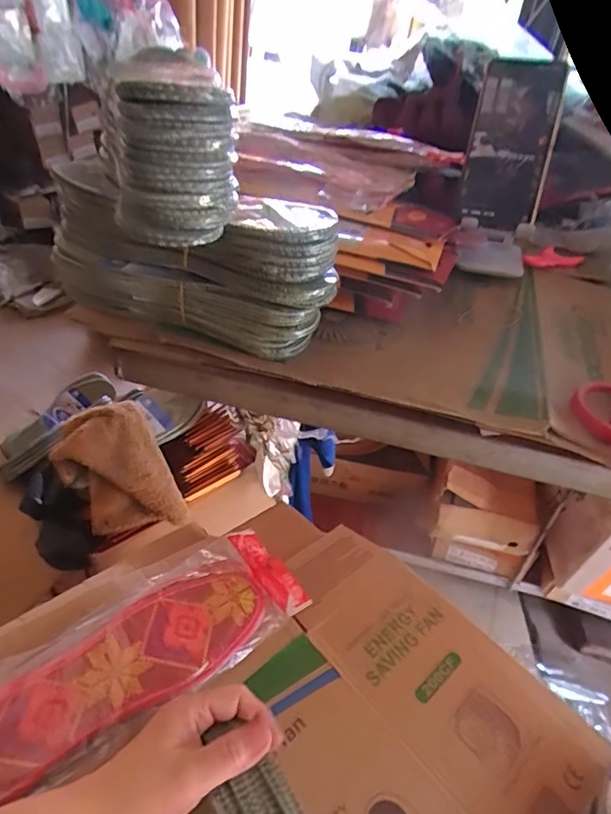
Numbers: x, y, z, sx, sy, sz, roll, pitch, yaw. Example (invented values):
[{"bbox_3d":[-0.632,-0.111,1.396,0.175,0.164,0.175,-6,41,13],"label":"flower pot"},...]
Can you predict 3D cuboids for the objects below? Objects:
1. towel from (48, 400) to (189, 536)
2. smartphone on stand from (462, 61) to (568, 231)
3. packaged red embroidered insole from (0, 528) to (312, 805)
[{"bbox_3d":[-0.271,0.095,0.729,0.128,0.039,0.198,-25,89,-19],"label":"towel"},{"bbox_3d":[0.195,-0.249,0.475,0.069,0.151,0.017,11,5,5],"label":"smartphone on stand"},{"bbox_3d":[-0.135,0.202,0.426,0.302,0.020,0.107,-21,53,-37],"label":"packaged red embroidered insole"}]

